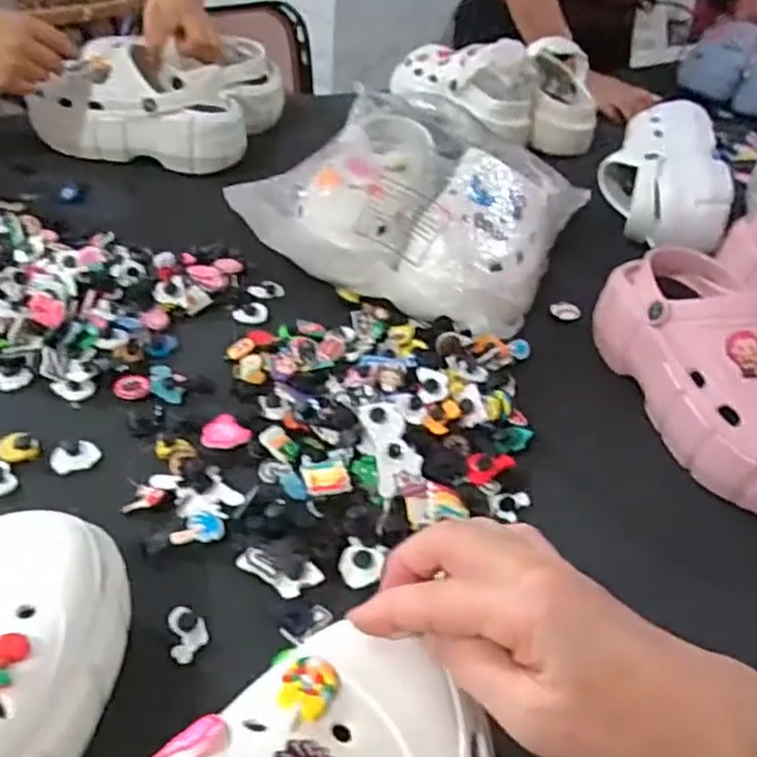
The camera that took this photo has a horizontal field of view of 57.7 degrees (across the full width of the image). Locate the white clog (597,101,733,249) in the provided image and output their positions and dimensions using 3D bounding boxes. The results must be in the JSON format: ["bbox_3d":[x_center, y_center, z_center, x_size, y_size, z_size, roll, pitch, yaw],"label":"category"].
[{"bbox_3d":[0.321,-0.237,0.783,0.107,0.088,0.230,9,40,1],"label":"white clog"}]

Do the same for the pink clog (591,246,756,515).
[{"bbox_3d":[0.266,-0.009,0.518,0.100,0.097,0.257,-6,42,-15],"label":"pink clog"}]

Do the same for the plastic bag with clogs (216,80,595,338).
[{"bbox_3d":[0.049,-0.183,0.683,0.260,0.097,0.285,20,41,14],"label":"plastic bag with clogs"}]

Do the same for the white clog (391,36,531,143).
[{"bbox_3d":[0.120,-0.433,0.989,0.097,0.117,0.244,-17,46,-26],"label":"white clog"}]

